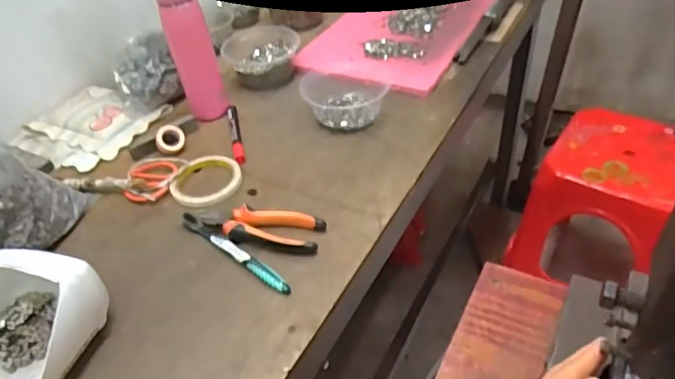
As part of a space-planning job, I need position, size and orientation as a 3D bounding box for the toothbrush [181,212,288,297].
[{"bbox_3d":[-0.123,0.072,0.606,0.180,0.013,0.015,26,52,31],"label":"toothbrush"}]

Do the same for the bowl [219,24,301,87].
[{"bbox_3d":[-0.128,-0.230,0.896,0.124,0.065,0.131,-4,42,4],"label":"bowl"}]

